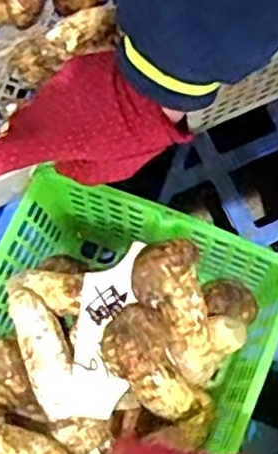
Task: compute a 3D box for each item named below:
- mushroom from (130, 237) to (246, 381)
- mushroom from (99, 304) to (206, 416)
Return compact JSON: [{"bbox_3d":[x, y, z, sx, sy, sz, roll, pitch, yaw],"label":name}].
[{"bbox_3d":[0.035,0.057,0.505,0.057,0.043,0.108,-31,100,-7],"label":"mushroom"},{"bbox_3d":[0.009,0.101,0.494,0.049,0.051,0.094,-37,108,-9],"label":"mushroom"}]

